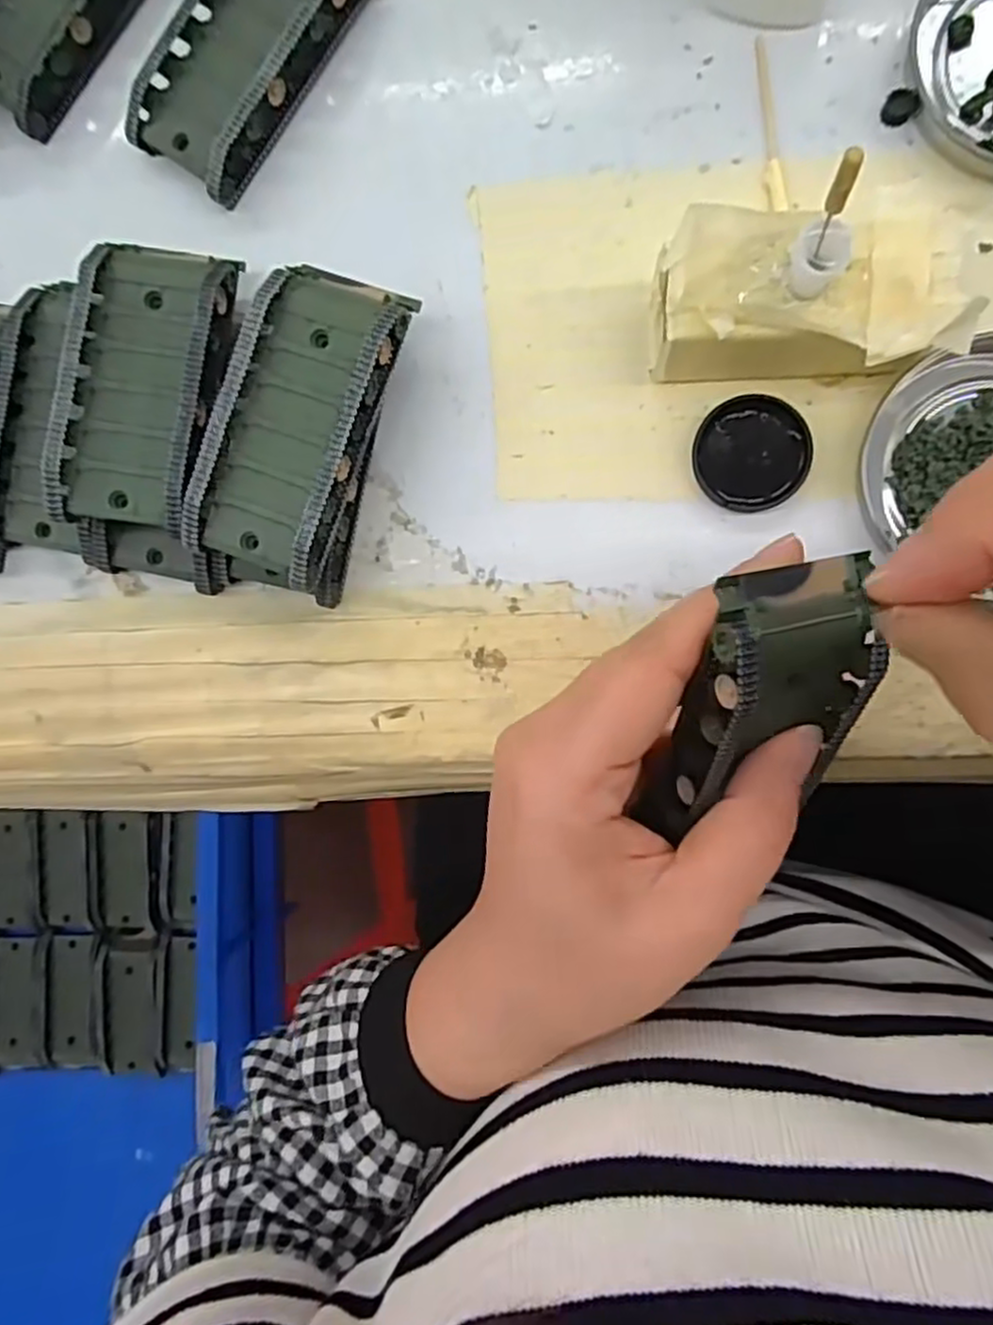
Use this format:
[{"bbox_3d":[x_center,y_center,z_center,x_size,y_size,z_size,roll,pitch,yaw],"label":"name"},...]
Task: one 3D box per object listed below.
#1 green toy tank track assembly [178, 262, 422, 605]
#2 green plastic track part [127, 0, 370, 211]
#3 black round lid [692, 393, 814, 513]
[{"bbox_3d":[-0.063,-0.072,0.236,0.048,0.036,0.104,21,93,6],"label":"green toy tank track assembly"},{"bbox_3d":[-0.087,-0.212,0.250,0.047,0.019,0.092,36,95,5],"label":"green plastic track part"},{"bbox_3d":[0.082,-0.067,0.233,0.035,0.007,0.034,0,91,7],"label":"black round lid"}]

